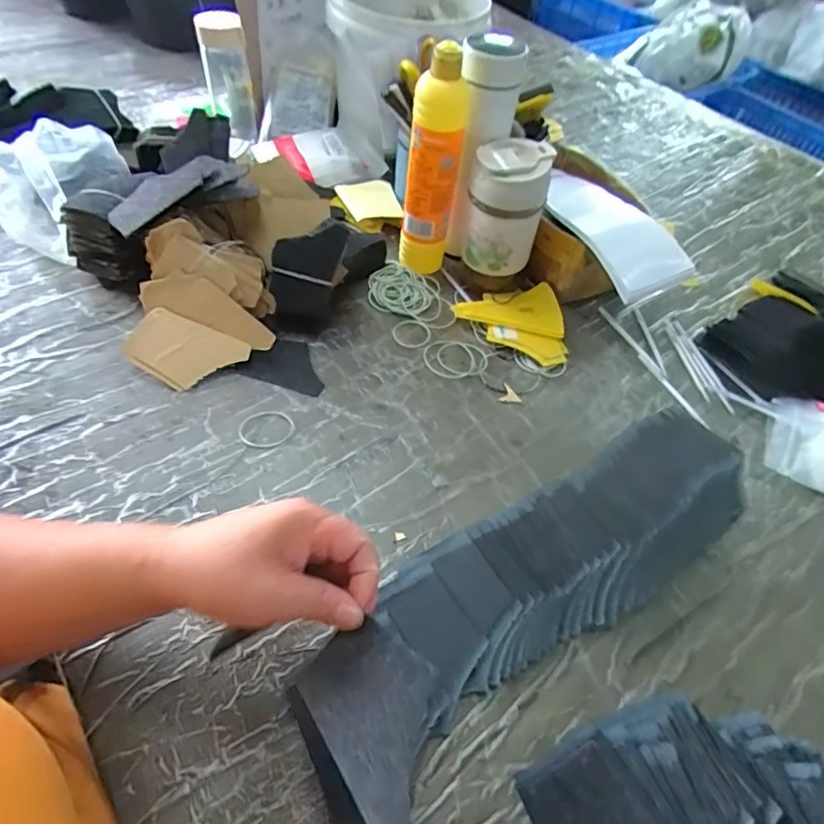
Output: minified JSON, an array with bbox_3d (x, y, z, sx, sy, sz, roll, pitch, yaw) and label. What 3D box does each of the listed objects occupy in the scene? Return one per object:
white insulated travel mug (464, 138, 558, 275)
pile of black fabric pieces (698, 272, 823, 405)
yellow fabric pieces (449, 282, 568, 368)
[{"bbox_3d":[0.099,-0.219,0.577,0.079,0.123,0.072,13,53,3],"label":"white insulated travel mug"},{"bbox_3d":[0.436,-0.076,0.592,0.207,0.047,0.157,-27,59,-24],"label":"pile of black fabric pieces"},{"bbox_3d":[0.118,-0.096,0.599,0.115,0.020,0.110,-13,54,-15],"label":"yellow fabric pieces"}]

